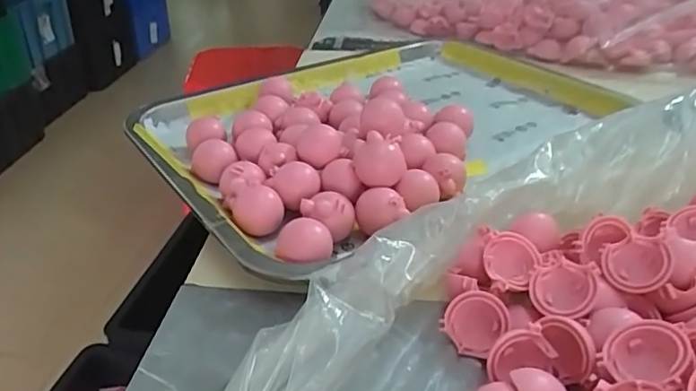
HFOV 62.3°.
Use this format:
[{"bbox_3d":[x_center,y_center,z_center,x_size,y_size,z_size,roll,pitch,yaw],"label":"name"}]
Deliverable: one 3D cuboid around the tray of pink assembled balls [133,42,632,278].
[{"bbox_3d":[0.029,-0.064,0.462,0.364,0.058,0.270,-23,39,-31],"label":"tray of pink assembled balls"}]

